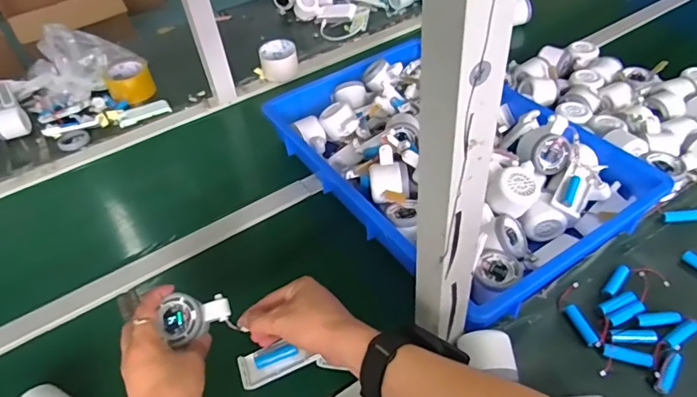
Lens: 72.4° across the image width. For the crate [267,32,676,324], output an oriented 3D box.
[{"bbox_3d":[0.141,-0.090,0.756,0.374,0.099,0.555,-28,49,-19],"label":"crate"}]

